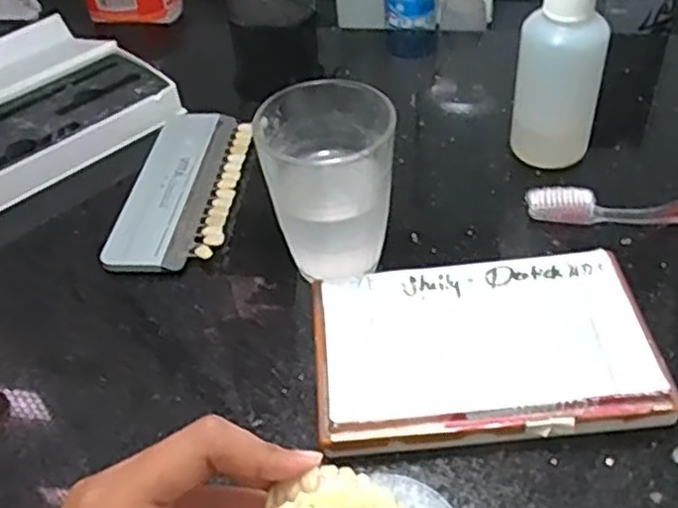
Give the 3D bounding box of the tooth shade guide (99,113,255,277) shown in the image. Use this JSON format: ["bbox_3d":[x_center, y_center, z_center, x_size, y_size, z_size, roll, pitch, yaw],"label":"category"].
[{"bbox_3d":[-0.096,-0.045,0.449,0.068,0.009,0.144,0,45,7],"label":"tooth shade guide"}]

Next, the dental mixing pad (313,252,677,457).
[{"bbox_3d":[0.065,0.043,0.332,0.150,0.021,0.090,-5,48,1],"label":"dental mixing pad"}]

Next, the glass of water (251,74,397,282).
[{"bbox_3d":[-0.003,-0.031,0.362,0.063,0.098,0.060,-3,48,3],"label":"glass of water"}]

